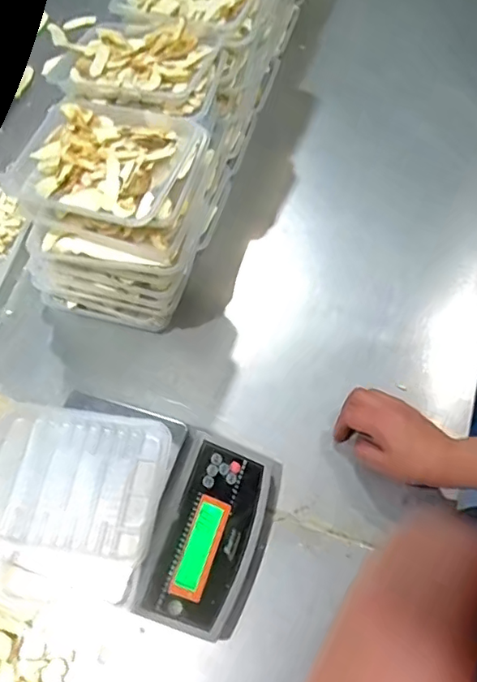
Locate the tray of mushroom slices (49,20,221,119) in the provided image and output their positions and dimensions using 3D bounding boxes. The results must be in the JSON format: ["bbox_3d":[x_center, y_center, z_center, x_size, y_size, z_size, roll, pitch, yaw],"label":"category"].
[{"bbox_3d":[-0.119,-0.332,0.641,0.185,0.041,0.129,15,68,10],"label":"tray of mushroom slices"}]

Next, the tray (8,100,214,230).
[{"bbox_3d":[-0.141,-0.188,0.564,0.188,0.038,0.150,16,68,10],"label":"tray"}]

